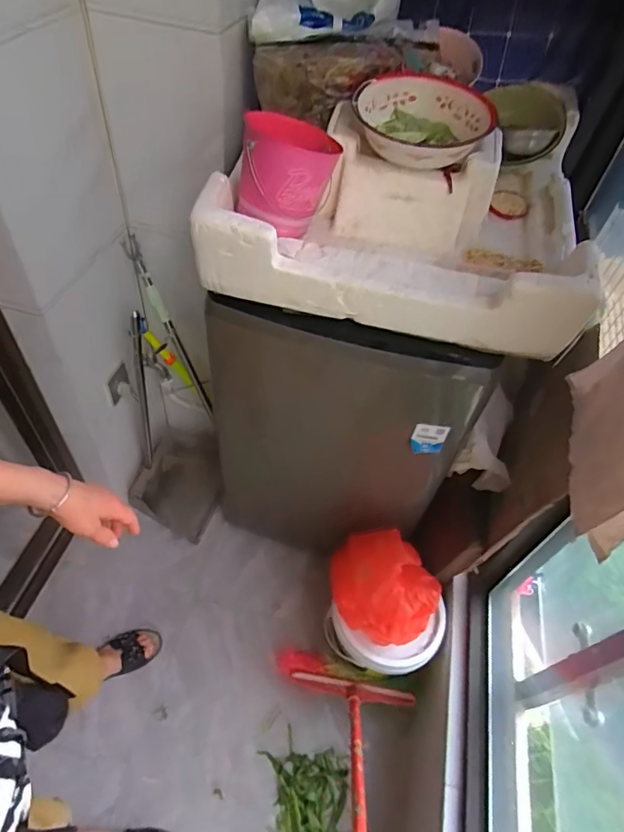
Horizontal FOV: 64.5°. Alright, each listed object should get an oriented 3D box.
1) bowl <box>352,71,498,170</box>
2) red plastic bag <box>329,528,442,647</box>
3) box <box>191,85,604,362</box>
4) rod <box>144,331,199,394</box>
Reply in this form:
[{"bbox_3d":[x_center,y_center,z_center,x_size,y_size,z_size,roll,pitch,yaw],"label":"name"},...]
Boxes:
[{"bbox_3d":[0.188,-0.504,0.838,0.222,0.060,0.217,1,55,-2],"label":"bowl"},{"bbox_3d":[0.150,0.364,1.085,0.247,0.161,0.206,29,59,17],"label":"red plastic bag"},{"bbox_3d":[0.157,-0.388,0.880,0.604,0.157,0.513,9,55,4],"label":"box"},{"bbox_3d":[-0.386,-0.145,1.371,0.021,0.226,0.023,-1,47,37],"label":"rod"}]

